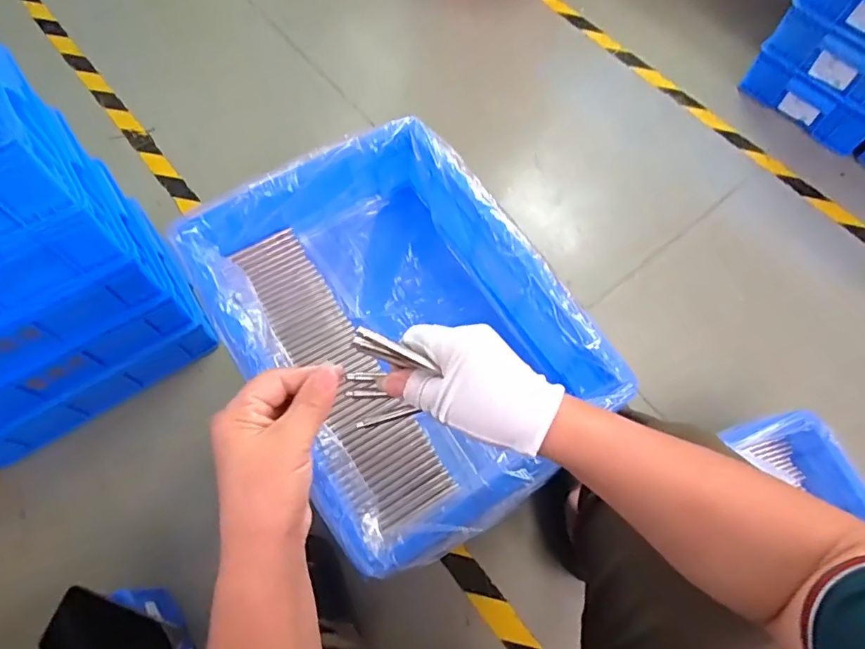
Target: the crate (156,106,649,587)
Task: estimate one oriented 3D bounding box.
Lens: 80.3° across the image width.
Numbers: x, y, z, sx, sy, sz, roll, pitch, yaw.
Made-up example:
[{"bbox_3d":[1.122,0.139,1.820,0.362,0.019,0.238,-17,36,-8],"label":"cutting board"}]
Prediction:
[{"bbox_3d":[-0.032,0.000,0.553,0.319,0.115,0.423,-30,71,-14],"label":"crate"}]

